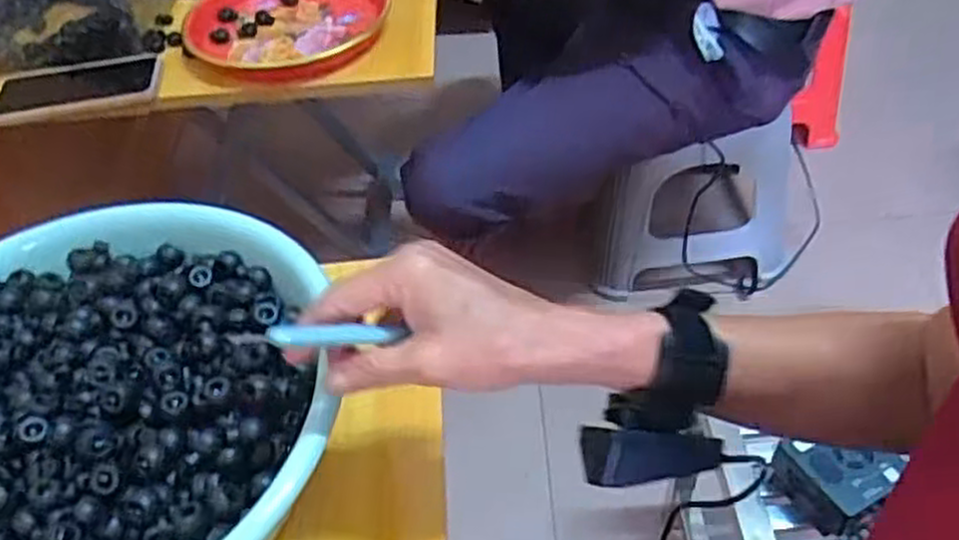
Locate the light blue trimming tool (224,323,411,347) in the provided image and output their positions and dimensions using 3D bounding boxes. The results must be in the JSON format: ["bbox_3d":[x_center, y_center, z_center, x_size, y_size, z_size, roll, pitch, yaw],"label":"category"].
[{"bbox_3d":[-0.073,0.028,0.353,0.080,0.005,0.013,1,36,-39],"label":"light blue trimming tool"}]

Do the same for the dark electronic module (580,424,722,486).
[{"bbox_3d":[0.085,0.091,0.388,0.067,0.021,0.026,0,46,6],"label":"dark electronic module"}]

